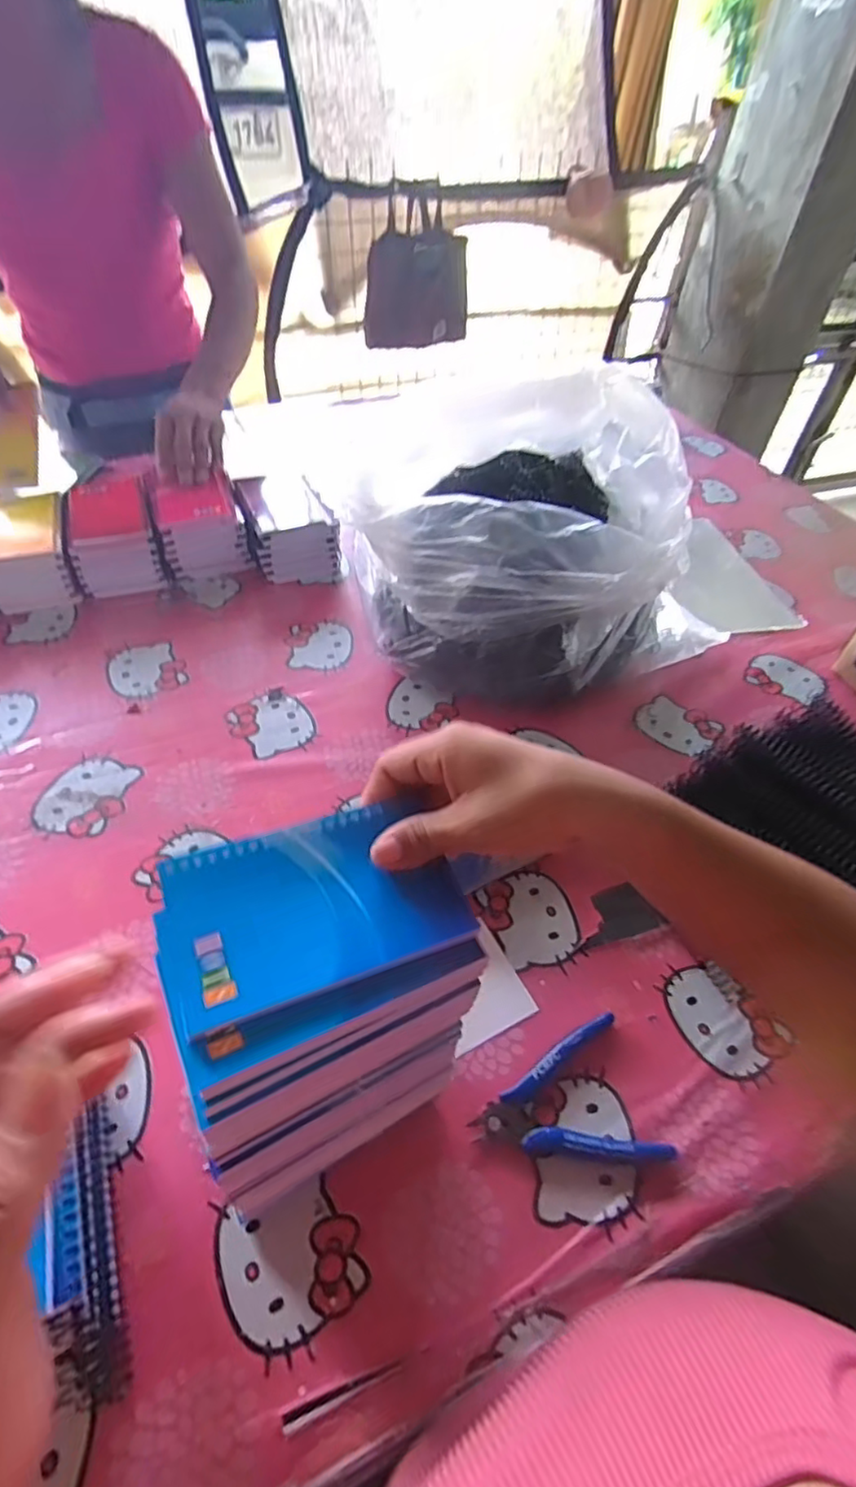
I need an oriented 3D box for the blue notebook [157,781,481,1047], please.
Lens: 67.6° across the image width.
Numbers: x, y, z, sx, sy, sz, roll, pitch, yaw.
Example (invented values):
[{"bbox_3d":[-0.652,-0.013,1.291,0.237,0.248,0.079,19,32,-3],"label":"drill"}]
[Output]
[{"bbox_3d":[-0.051,0.073,0.296,0.127,0.006,0.079,-14,60,-19],"label":"blue notebook"}]

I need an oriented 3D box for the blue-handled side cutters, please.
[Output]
[{"bbox_3d":[0.084,0.228,0.406,0.110,0.013,0.084,-8,49,-12],"label":"blue-handled side cutters"}]

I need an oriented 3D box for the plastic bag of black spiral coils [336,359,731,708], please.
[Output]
[{"bbox_3d":[0.115,-0.204,0.649,0.346,0.198,0.248,-22,53,-23],"label":"plastic bag of black spiral coils"}]

